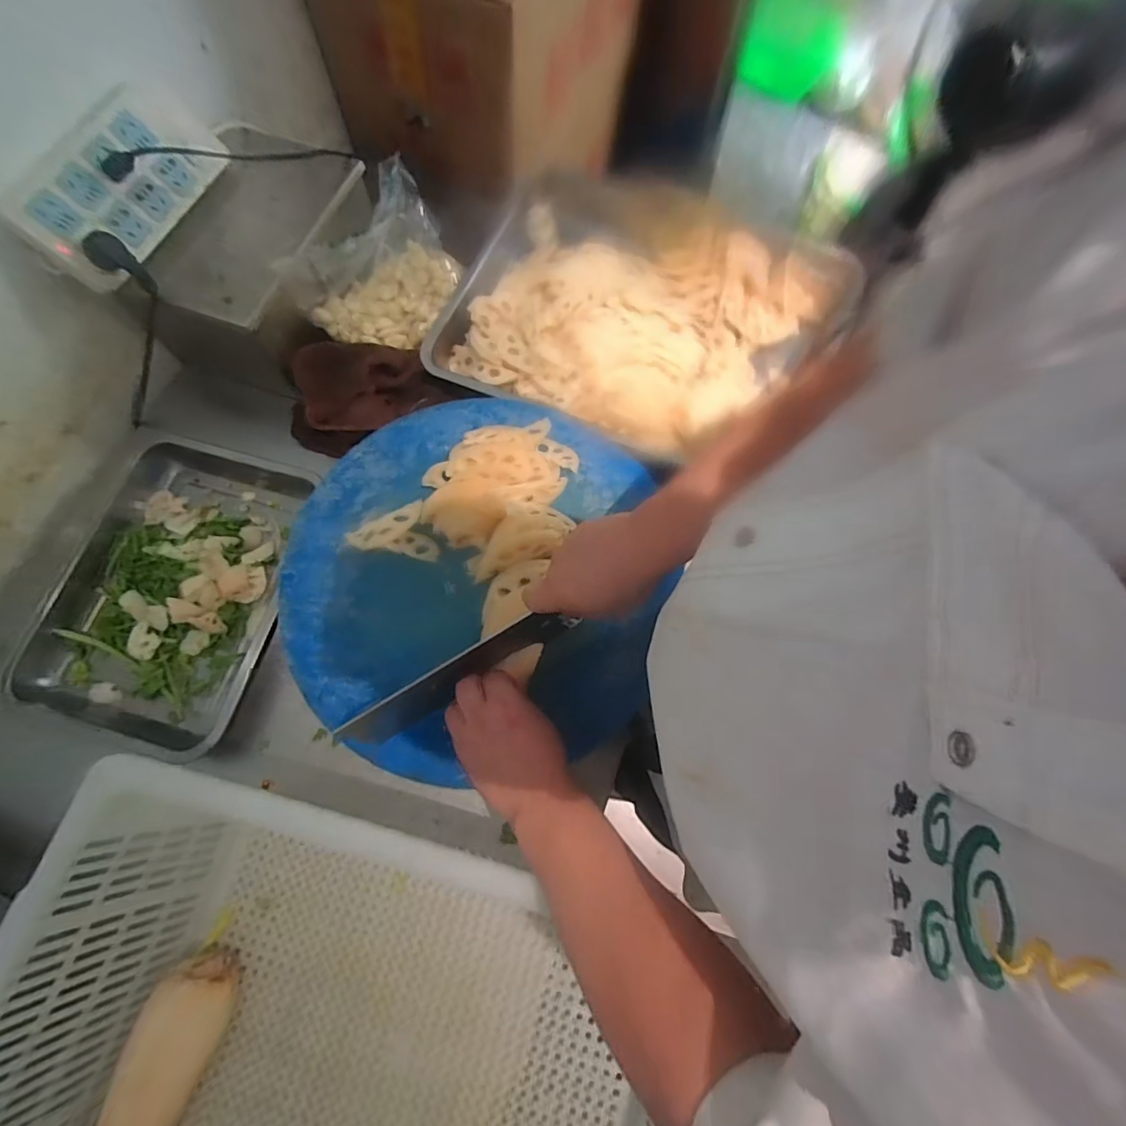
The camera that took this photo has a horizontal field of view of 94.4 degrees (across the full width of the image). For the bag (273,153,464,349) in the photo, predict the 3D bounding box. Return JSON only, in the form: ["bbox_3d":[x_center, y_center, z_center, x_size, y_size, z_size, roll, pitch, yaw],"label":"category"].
[{"bbox_3d":[-0.220,-0.359,0.643,0.106,0.116,0.207,40,76,11],"label":"bag"}]

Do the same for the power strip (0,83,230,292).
[{"bbox_3d":[-0.460,-0.406,0.549,0.035,0.100,0.227,12,68,46],"label":"power strip"}]

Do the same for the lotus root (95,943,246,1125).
[{"bbox_3d":[-0.348,0.440,0.454,0.062,0.051,0.180,20,73,6],"label":"lotus root"}]

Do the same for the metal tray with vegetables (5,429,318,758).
[{"bbox_3d":[-0.470,0.021,0.608,0.283,0.042,0.341,13,72,4],"label":"metal tray with vegetables"}]

